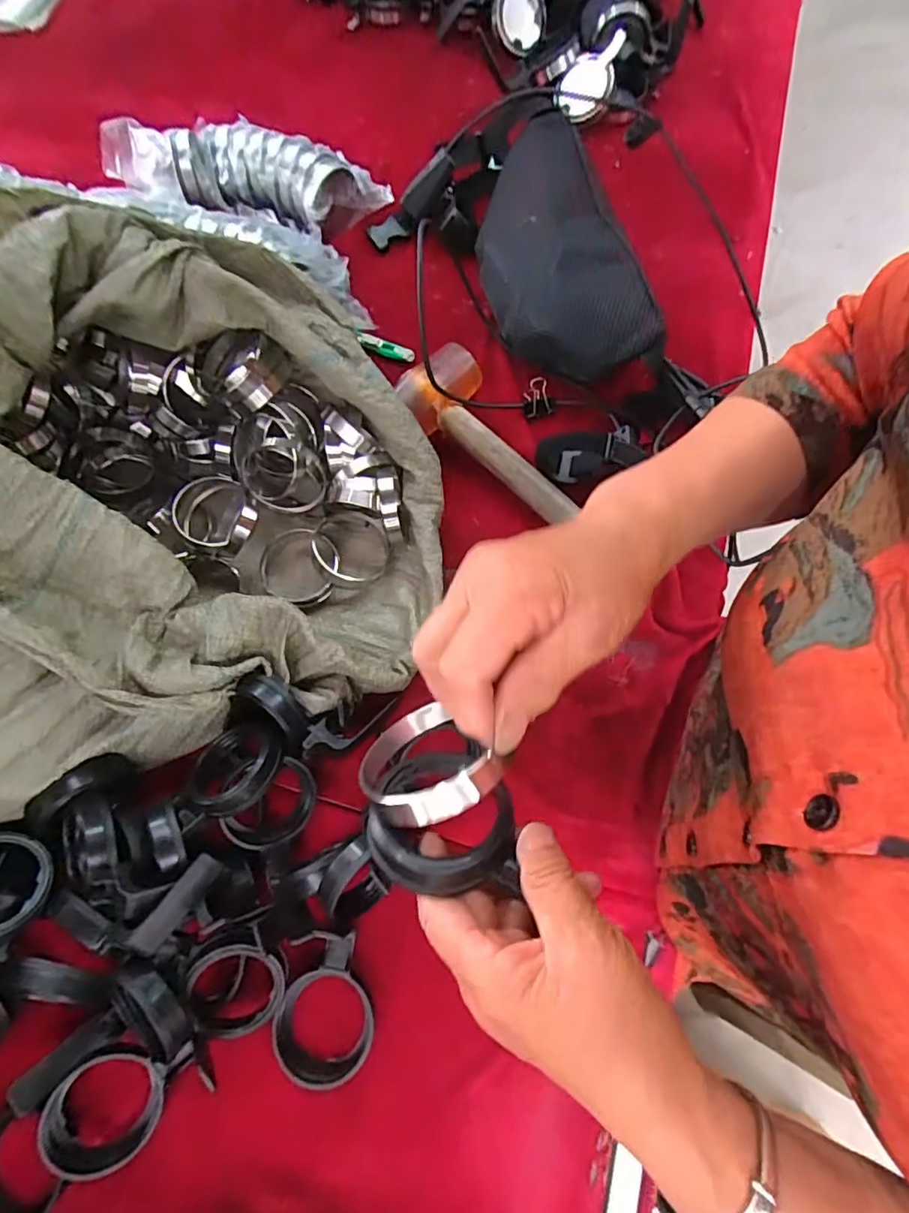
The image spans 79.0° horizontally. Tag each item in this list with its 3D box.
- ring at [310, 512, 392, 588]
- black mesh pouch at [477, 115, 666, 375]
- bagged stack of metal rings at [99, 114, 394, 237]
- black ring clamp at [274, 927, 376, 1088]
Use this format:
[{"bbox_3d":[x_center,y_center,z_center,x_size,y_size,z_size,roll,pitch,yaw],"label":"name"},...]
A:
[{"bbox_3d":[-0.096,-0.053,0.510,0.069,0.025,0.070,-9,72,0],"label":"ring"},{"bbox_3d":[0.090,-0.329,0.538,0.113,0.092,0.272,-16,72,-2],"label":"black mesh pouch"},{"bbox_3d":[-0.246,-0.502,0.630,0.312,0.057,0.112,19,74,9],"label":"bagged stack of metal rings"},{"bbox_3d":[-0.091,0.289,0.396,0.066,0.023,0.095,7,73,5],"label":"black ring clamp"}]

